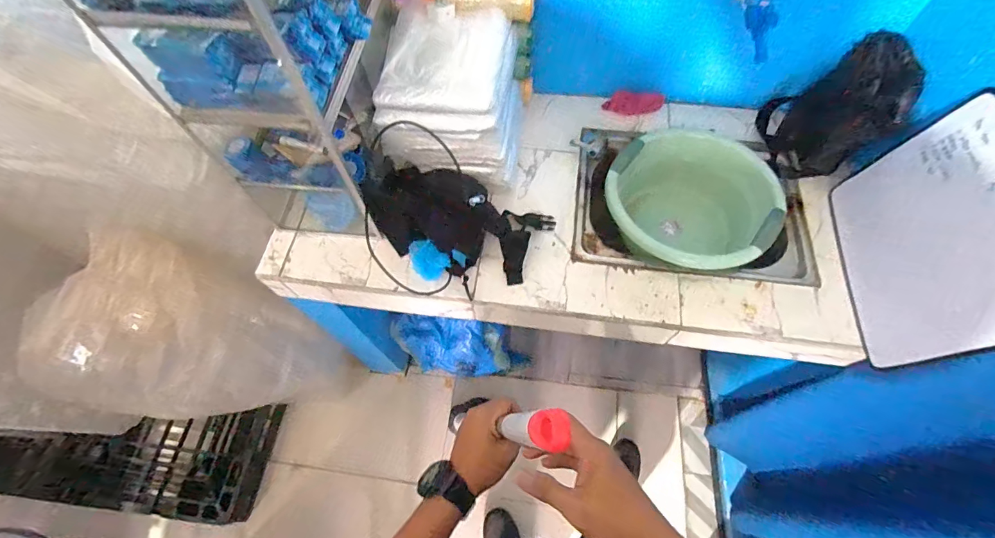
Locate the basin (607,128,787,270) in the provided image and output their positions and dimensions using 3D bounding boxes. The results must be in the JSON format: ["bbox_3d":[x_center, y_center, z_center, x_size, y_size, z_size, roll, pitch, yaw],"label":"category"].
[{"bbox_3d":[0.423,-0.129,0.959,0.292,0.215,0.339,-40,70,-16],"label":"basin"}]

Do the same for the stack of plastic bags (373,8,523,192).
[{"bbox_3d":[-0.086,-0.337,0.871,0.267,0.264,0.249,1,64,2],"label":"stack of plastic bags"}]

